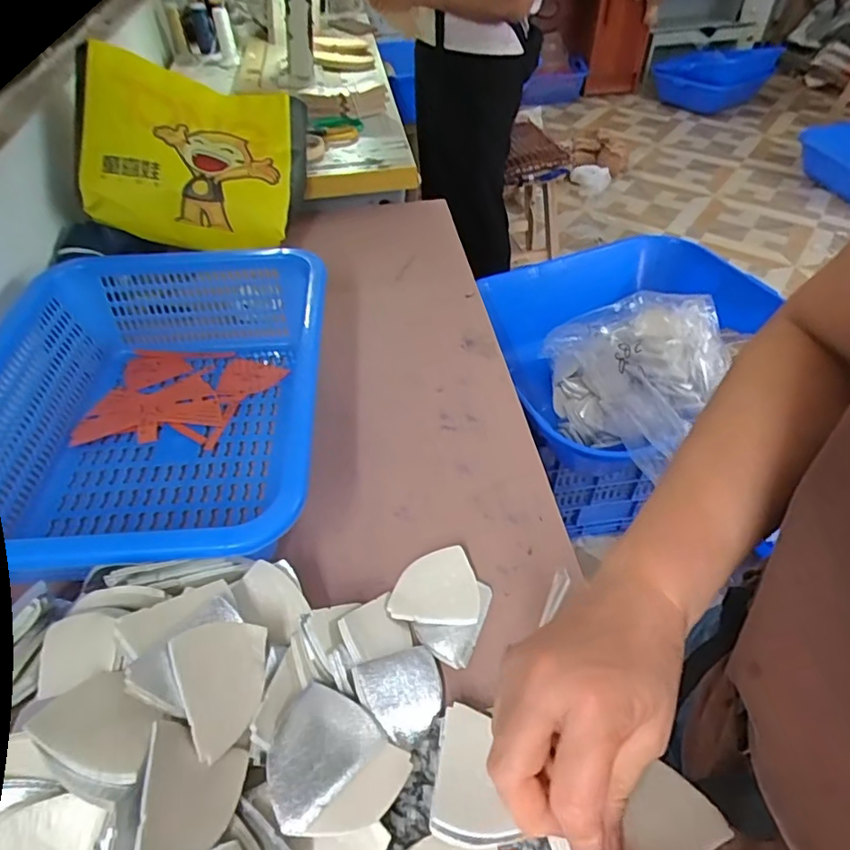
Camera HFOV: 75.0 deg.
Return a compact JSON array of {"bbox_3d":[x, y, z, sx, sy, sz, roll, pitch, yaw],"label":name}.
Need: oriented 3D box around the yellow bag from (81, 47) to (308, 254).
[{"bbox_3d":[-0.335,-0.392,0.831,0.316,0.244,0.166,-9,47,-7],"label":"yellow bag"}]

